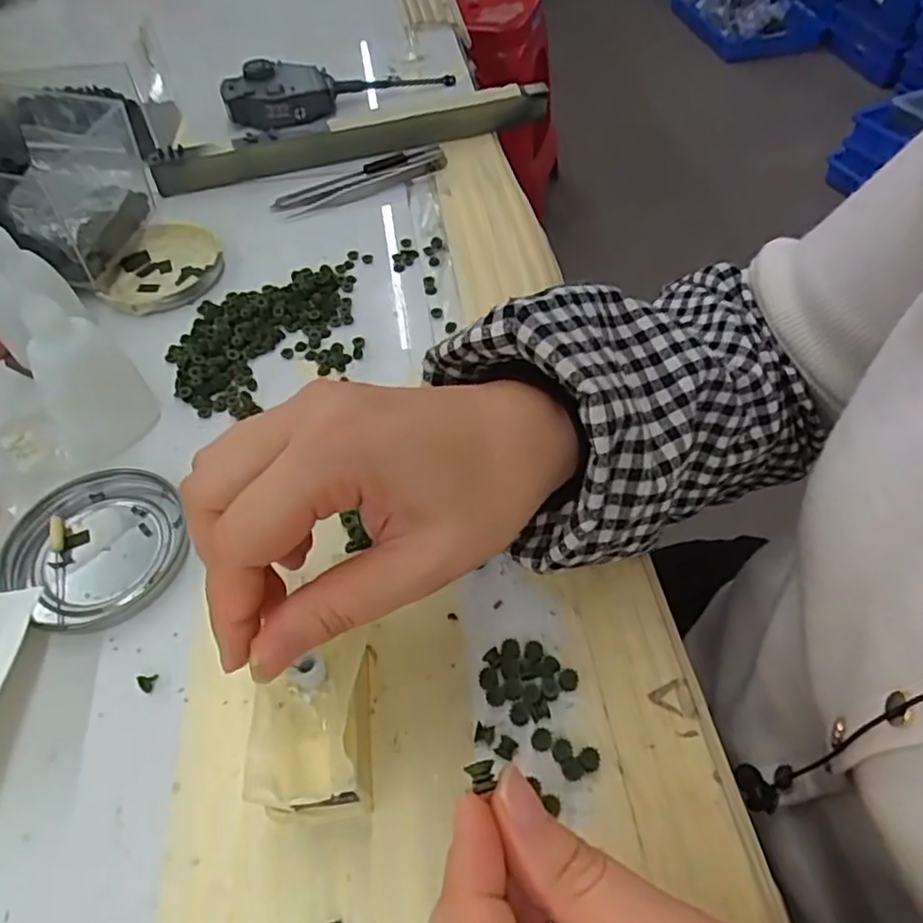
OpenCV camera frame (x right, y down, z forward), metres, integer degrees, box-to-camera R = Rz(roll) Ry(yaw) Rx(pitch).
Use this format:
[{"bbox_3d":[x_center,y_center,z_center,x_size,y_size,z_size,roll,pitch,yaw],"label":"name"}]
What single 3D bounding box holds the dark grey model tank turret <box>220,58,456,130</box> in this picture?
[{"bbox_3d":[-0.097,-0.308,0.537,0.187,0.031,0.046,-15,54,-8],"label":"dark grey model tank turret"}]

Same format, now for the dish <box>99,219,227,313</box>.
[{"bbox_3d":[-0.191,-0.122,0.420,0.075,0.016,0.077,-1,53,1],"label":"dish"}]

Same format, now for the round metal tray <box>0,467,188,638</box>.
[{"bbox_3d":[-0.162,0.038,0.296,0.074,0.011,0.075,-1,53,1],"label":"round metal tray"}]

